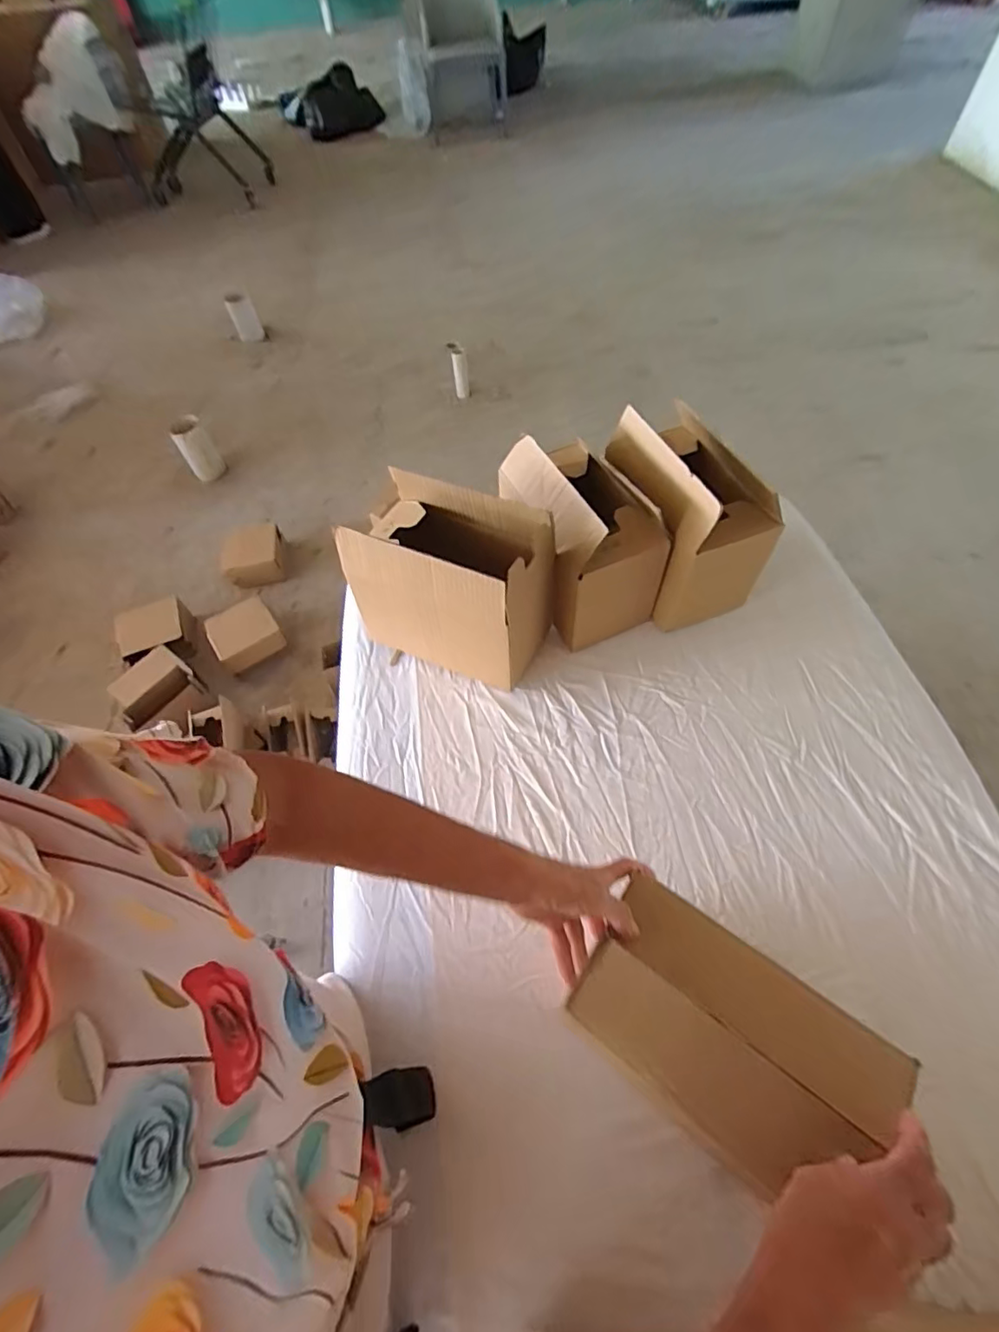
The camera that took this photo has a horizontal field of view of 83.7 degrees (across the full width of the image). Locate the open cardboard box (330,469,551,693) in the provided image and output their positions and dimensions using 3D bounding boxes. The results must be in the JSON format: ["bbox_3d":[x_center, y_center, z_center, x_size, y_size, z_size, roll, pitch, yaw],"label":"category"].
[{"bbox_3d":[-0.057,-0.100,0.730,0.223,0.226,0.144,18,60,15],"label":"open cardboard box"}]

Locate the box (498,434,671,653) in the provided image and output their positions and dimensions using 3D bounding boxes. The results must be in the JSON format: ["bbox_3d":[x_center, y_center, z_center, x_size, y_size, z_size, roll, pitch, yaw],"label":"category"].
[{"bbox_3d":[0.108,-0.182,0.782,0.144,0.212,0.235,-20,58,-9],"label":"box"}]

